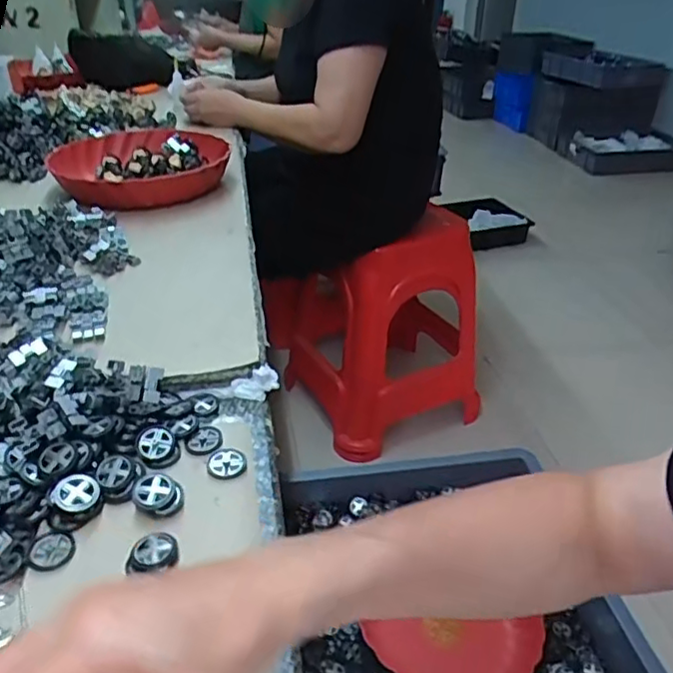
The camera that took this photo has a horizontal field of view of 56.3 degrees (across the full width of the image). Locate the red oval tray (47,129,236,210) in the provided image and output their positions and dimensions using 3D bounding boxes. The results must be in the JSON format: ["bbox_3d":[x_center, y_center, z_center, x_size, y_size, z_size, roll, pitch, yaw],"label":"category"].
[{"bbox_3d":[-0.270,-0.242,0.871,0.227,0.048,0.222,-9,33,-16],"label":"red oval tray"}]

